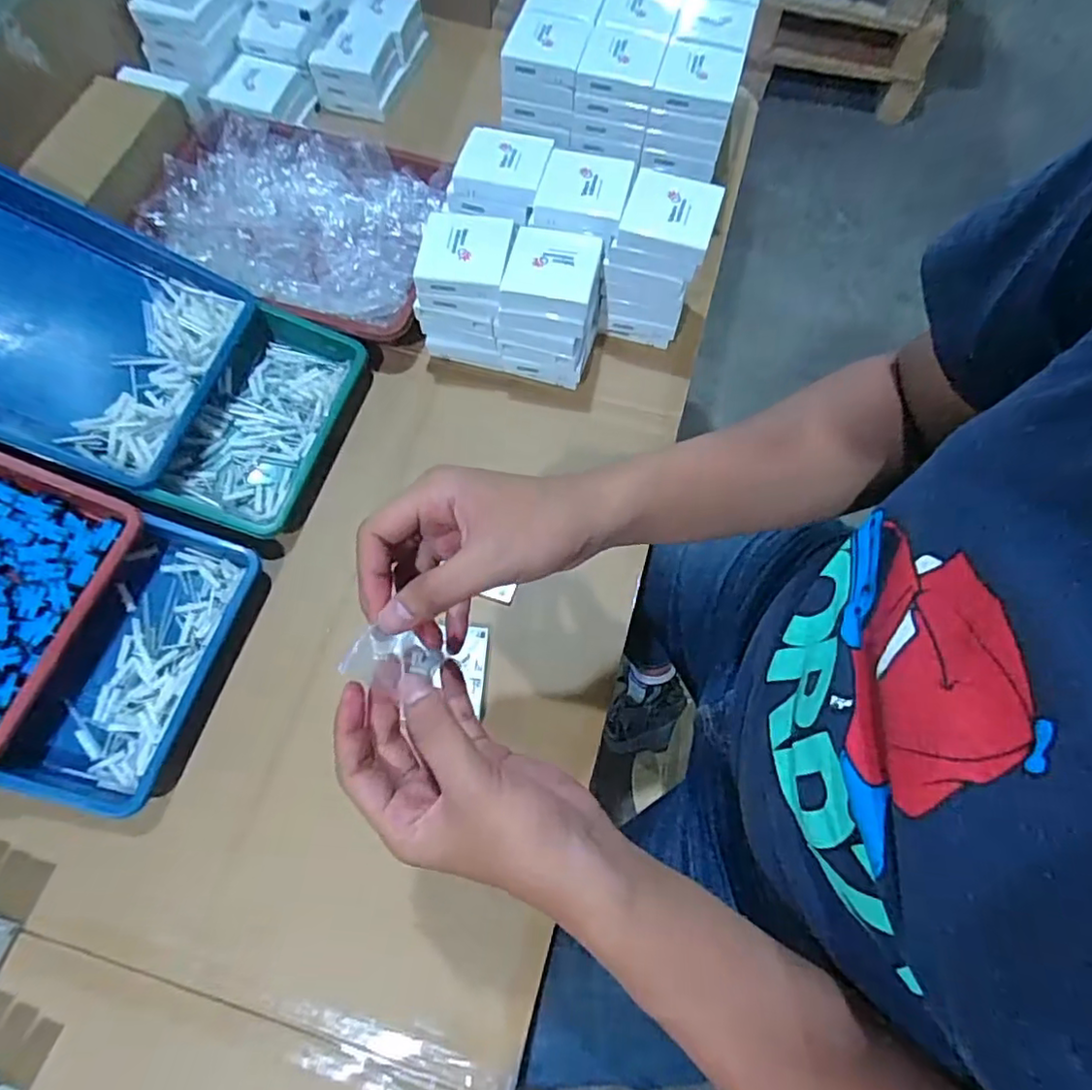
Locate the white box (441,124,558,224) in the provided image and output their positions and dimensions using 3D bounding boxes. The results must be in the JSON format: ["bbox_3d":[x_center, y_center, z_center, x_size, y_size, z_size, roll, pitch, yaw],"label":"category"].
[{"bbox_3d":[-0.048,-0.373,0.617,0.096,0.042,0.088,13,68,4],"label":"white box"}]

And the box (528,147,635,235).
[{"bbox_3d":[0.037,-0.346,0.598,0.085,0.027,0.078,12,68,3],"label":"box"}]

